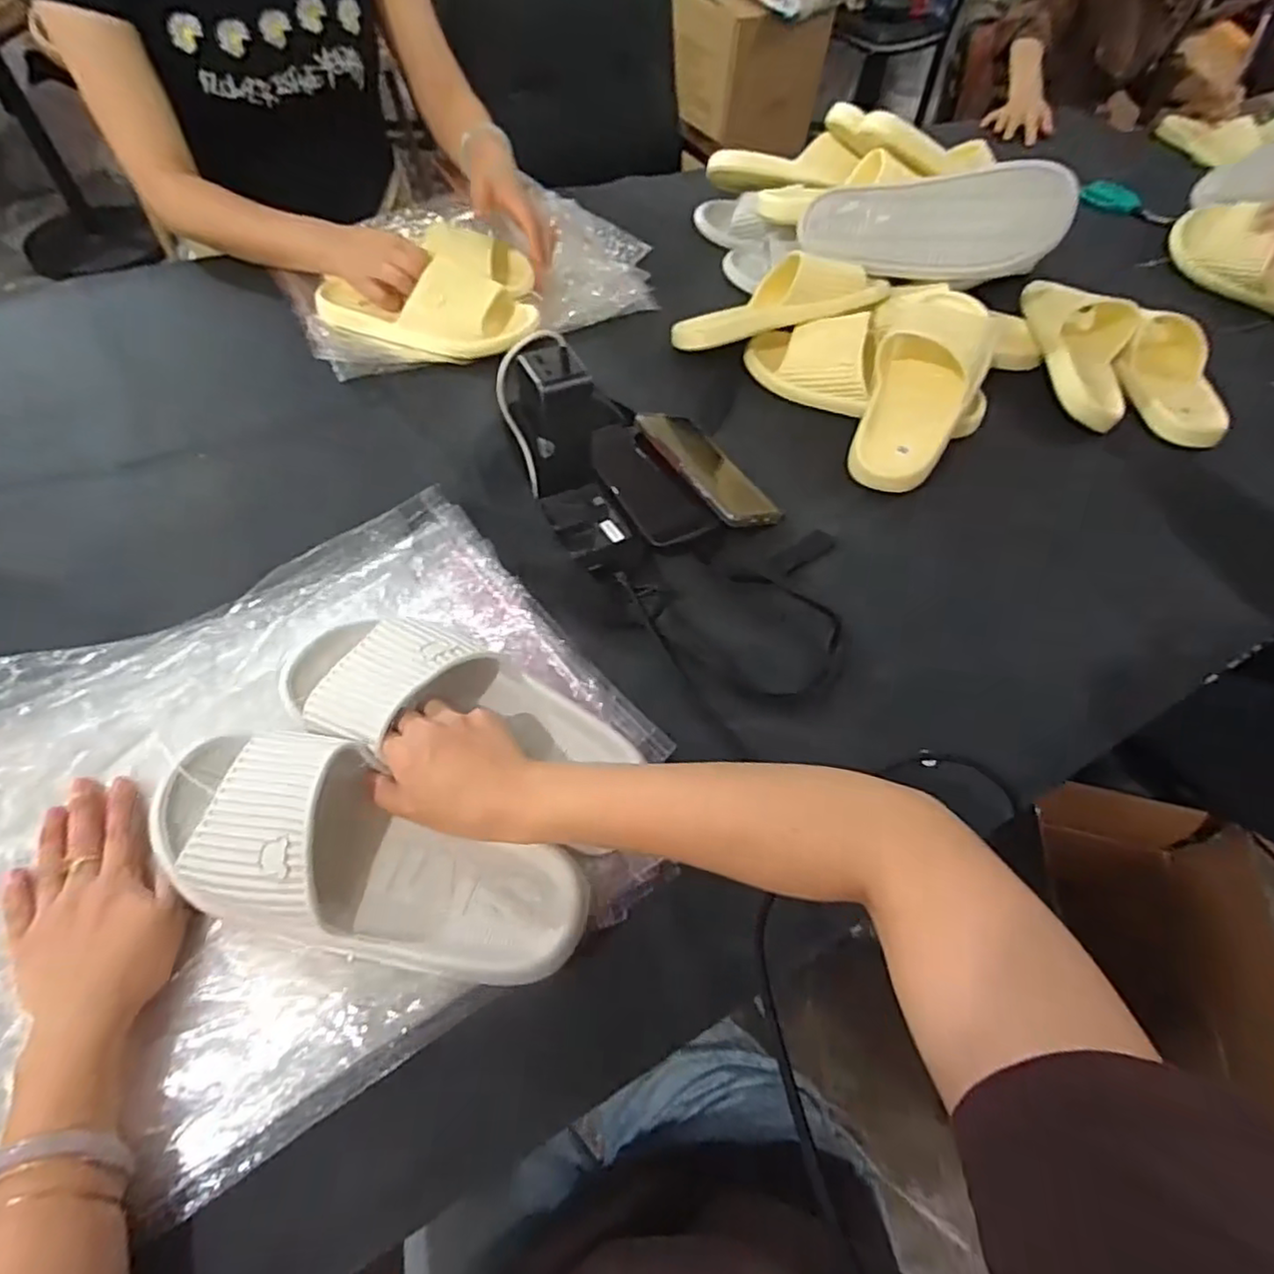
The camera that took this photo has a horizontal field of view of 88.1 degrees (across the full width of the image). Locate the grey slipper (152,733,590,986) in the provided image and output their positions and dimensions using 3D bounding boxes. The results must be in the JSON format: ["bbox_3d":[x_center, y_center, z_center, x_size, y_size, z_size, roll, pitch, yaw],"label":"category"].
[{"bbox_3d":[-0.174,0.132,0.396,0.281,0.070,0.108,18,58,6],"label":"grey slipper"}]

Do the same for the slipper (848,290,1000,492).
[{"bbox_3d":[0.289,-0.260,0.663,0.107,0.053,0.251,20,76,8],"label":"slipper"}]

